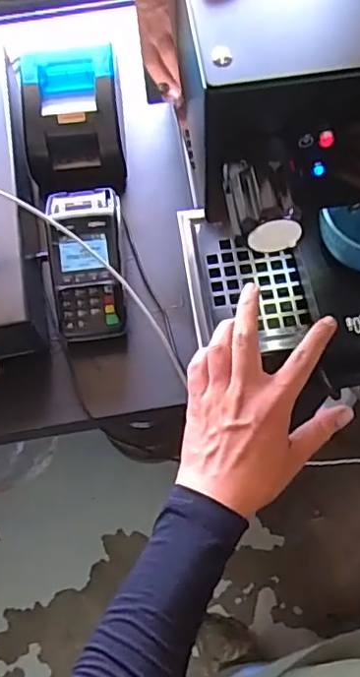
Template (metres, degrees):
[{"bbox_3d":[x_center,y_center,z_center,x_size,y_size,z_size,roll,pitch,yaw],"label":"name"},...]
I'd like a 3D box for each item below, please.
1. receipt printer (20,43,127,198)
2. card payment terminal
[{"bbox_3d":[-0.127,-0.266,0.694,0.116,0.080,0.161,-5,67,0],"label":"receipt printer"},{"bbox_3d":[-0.099,-0.085,0.621,0.081,0.055,0.166,-6,80,0],"label":"card payment terminal"}]

